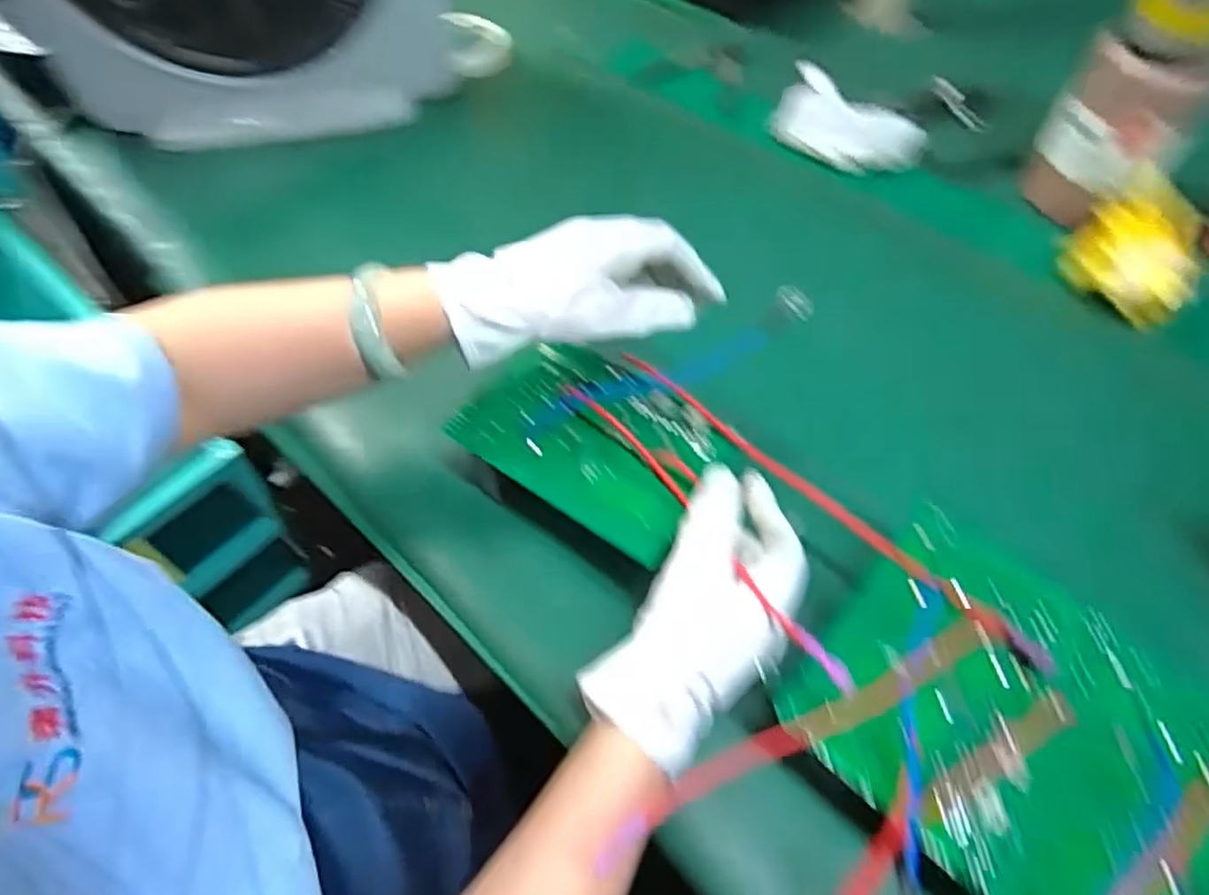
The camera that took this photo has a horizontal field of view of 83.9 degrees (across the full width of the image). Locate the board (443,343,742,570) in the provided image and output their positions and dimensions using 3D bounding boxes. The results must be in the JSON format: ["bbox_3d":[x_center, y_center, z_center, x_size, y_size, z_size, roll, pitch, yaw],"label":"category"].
[{"bbox_3d":[-0.006,-0.013,0.419,0.158,0.022,0.109,31,63,19],"label":"board"}]

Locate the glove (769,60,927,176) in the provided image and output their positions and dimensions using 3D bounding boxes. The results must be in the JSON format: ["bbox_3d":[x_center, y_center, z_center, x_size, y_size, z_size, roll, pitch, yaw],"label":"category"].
[{"bbox_3d":[0.240,-0.318,0.669,0.150,0.027,0.083,34,64,21],"label":"glove"}]

